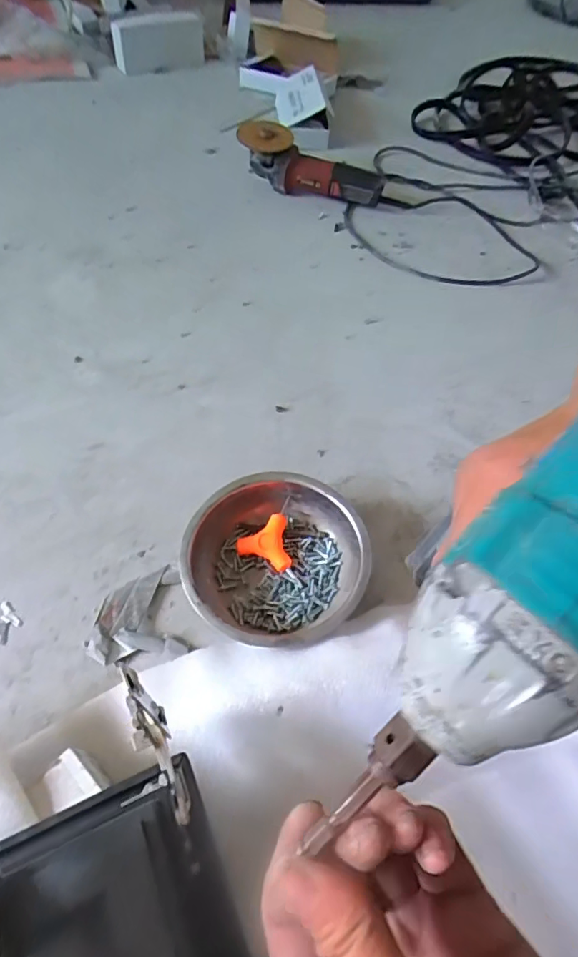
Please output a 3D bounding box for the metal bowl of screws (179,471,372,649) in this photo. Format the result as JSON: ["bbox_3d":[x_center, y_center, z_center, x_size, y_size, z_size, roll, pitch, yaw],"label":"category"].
[{"bbox_3d":[-0.015,0.085,0.527,0.175,0.065,0.176,2,56,-3],"label":"metal bowl of screws"}]

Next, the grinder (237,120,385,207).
[{"bbox_3d":[0.043,-0.570,0.940,0.259,0.099,0.087,15,56,5],"label":"grinder"}]

